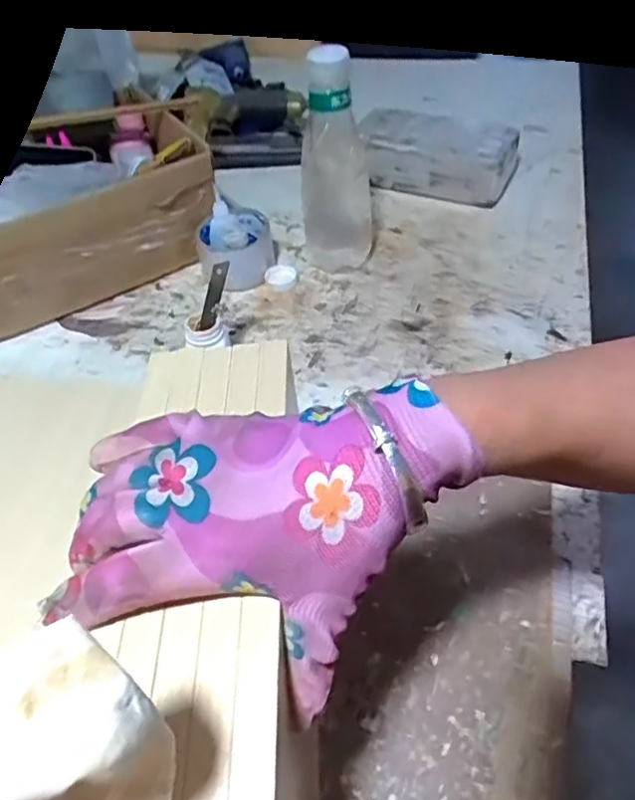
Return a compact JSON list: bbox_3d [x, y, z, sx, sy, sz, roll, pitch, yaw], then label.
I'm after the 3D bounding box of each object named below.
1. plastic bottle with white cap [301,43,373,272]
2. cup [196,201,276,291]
[{"bbox_3d":[0.020,-0.236,0.653,0.073,0.217,0.073,-3,49,1],"label":"plastic bottle with white cap"},{"bbox_3d":[-0.095,-0.179,0.726,0.082,0.058,0.087,-2,49,2],"label":"cup"}]

